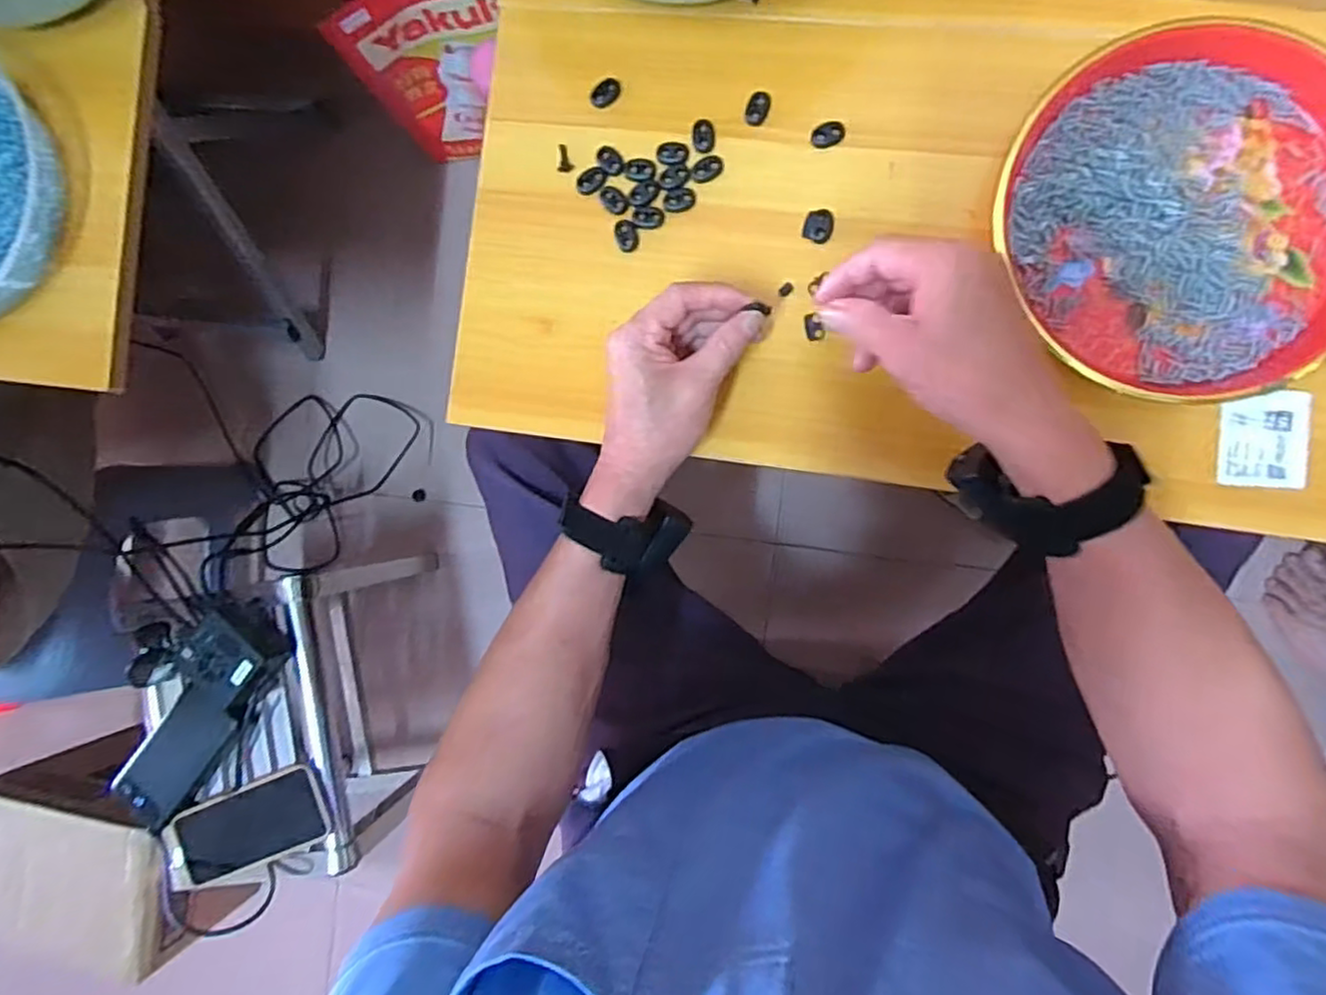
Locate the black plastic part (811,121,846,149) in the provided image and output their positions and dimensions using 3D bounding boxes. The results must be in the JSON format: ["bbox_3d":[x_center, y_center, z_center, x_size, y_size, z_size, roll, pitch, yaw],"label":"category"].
[{"bbox_3d":[0.112,-0.246,0.459,0.023,0.010,0.013,-11,89,8],"label":"black plastic part"}]

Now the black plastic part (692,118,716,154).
[{"bbox_3d":[0.028,-0.250,0.468,0.015,0.004,0.024,-4,90,8],"label":"black plastic part"}]

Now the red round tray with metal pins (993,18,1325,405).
[{"bbox_3d":[0.331,-0.178,0.419,0.218,0.029,0.222,0,91,7],"label":"red round tray with metal pins"}]

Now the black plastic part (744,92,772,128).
[{"bbox_3d":[0.065,-0.267,0.464,0.015,0.004,0.022,21,93,7],"label":"black plastic part"}]

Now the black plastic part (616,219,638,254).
[{"bbox_3d":[-0.025,-0.183,0.473,0.014,0.004,0.023,-14,89,7],"label":"black plastic part"}]

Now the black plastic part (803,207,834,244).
[{"bbox_3d":[0.106,-0.185,0.461,0.019,0.004,0.022,18,93,7],"label":"black plastic part"}]

